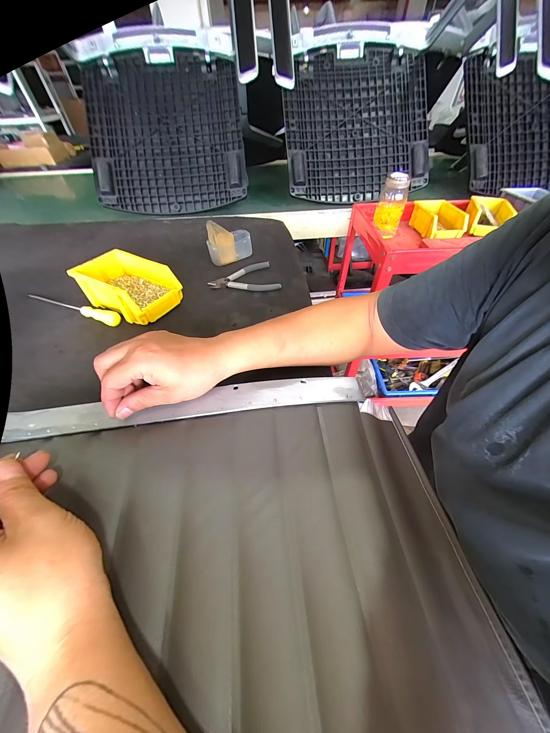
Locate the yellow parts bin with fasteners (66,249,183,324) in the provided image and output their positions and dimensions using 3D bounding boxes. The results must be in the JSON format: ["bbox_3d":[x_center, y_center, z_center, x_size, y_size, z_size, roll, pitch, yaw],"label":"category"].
[{"bbox_3d":[-0.262,-0.144,0.448,0.164,0.065,0.097,22,51,20],"label":"yellow parts bin with fasteners"}]

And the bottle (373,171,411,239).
[{"bbox_3d":[0.355,-0.492,0.759,0.077,0.161,0.081,17,52,16],"label":"bottle"}]

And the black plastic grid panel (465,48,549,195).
[{"bbox_3d":[0.946,-0.888,0.887,0.521,0.477,0.020,-6,4,-3],"label":"black plastic grid panel"}]

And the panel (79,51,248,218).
[{"bbox_3d":[-0.381,-0.810,0.859,0.502,0.531,0.059,-5,5,3],"label":"panel"}]

